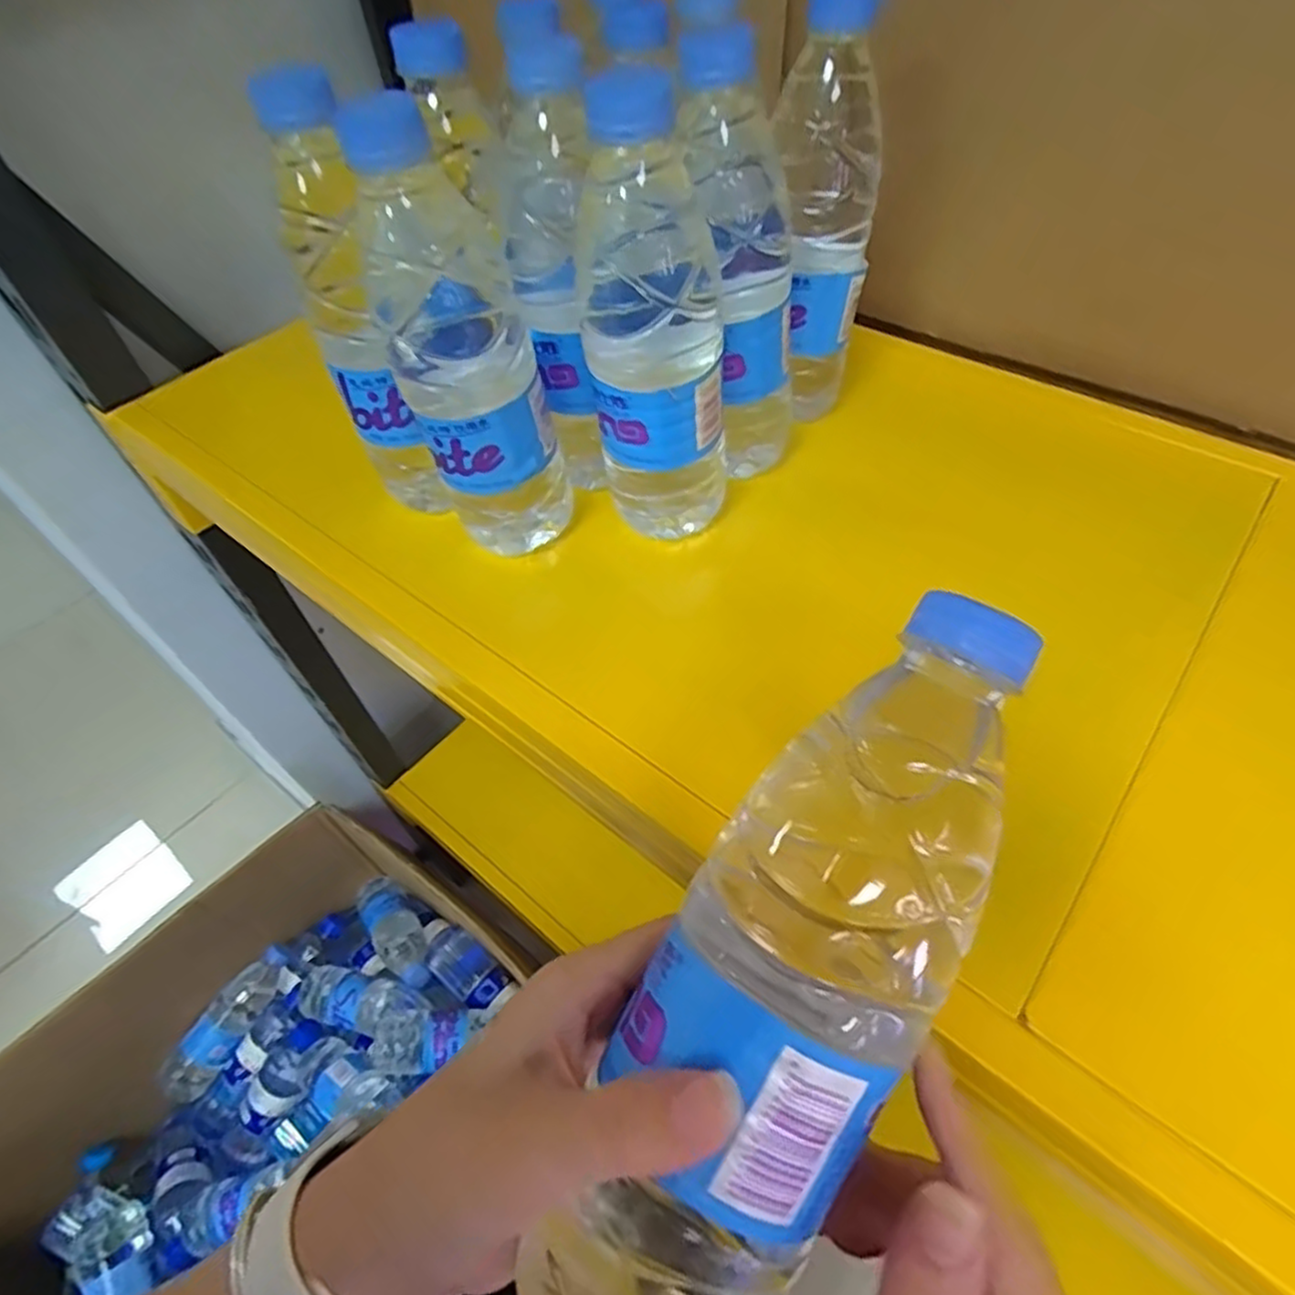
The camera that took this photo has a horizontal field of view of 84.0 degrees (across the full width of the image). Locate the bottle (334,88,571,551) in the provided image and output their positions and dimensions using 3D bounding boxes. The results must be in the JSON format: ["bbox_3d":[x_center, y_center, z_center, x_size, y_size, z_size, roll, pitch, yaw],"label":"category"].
[{"bbox_3d":[-0.085,-0.139,0.338,0.063,0.194,0.060,-16,53,-8],"label":"bottle"}]

